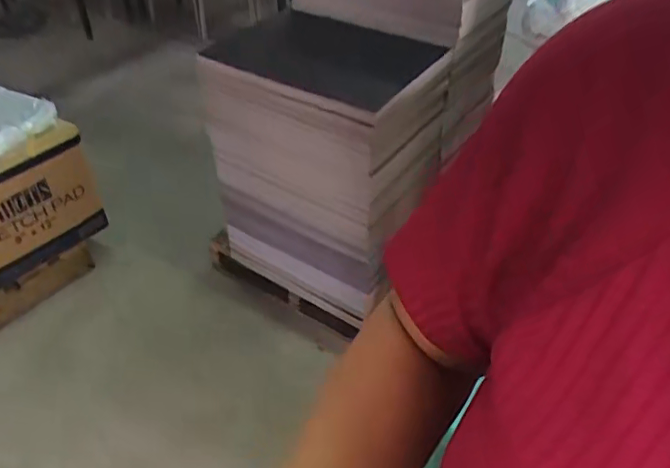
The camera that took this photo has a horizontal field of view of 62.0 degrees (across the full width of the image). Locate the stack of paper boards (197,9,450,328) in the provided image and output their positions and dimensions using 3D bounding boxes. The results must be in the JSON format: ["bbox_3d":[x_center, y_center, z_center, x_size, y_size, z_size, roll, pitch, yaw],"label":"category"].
[{"bbox_3d":[-0.025,-0.181,1.563,0.501,0.663,0.435,21,44,22],"label":"stack of paper boards"}]

